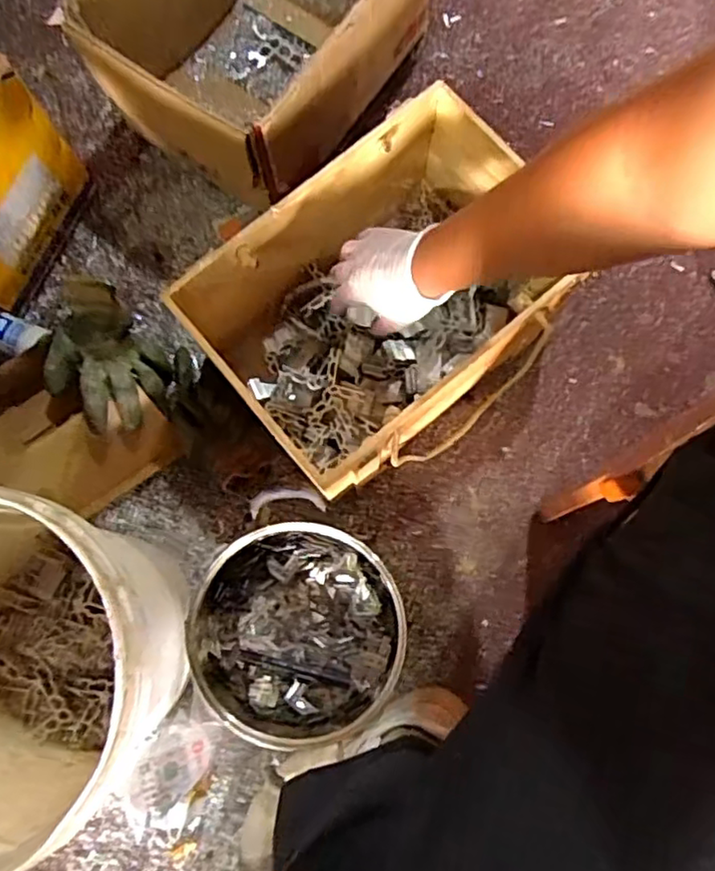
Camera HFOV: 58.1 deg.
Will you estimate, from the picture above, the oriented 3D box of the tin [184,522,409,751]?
[{"bbox_3d":[-0.064,0.218,0.729,0.223,0.083,0.220,0,80,1],"label":"tin"}]

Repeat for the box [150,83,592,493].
[{"bbox_3d":[0.041,-0.138,0.734,0.358,0.207,0.285,-44,82,-6],"label":"box"}]

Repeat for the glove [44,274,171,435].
[{"bbox_3d":[-0.309,-0.089,0.764,0.129,0.059,0.182,-36,82,-6],"label":"glove"}]

